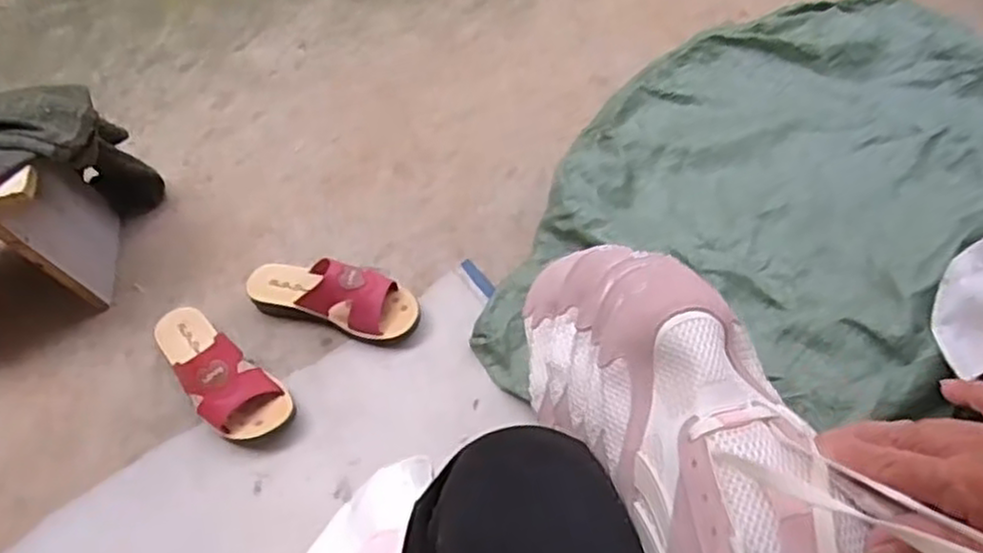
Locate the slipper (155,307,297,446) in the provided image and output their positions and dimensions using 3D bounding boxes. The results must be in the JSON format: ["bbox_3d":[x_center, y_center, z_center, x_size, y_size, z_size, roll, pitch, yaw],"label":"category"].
[{"bbox_3d":[-0.332,0.108,0.881,0.216,0.076,0.084,35,64,27],"label":"slipper"}]

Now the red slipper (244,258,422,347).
[{"bbox_3d":[-0.202,0.019,0.945,0.229,0.081,0.082,16,56,16],"label":"red slipper"}]

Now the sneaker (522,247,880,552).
[{"bbox_3d":[0.111,0.087,0.401,0.120,0.091,0.301,-21,45,-10],"label":"sneaker"}]

